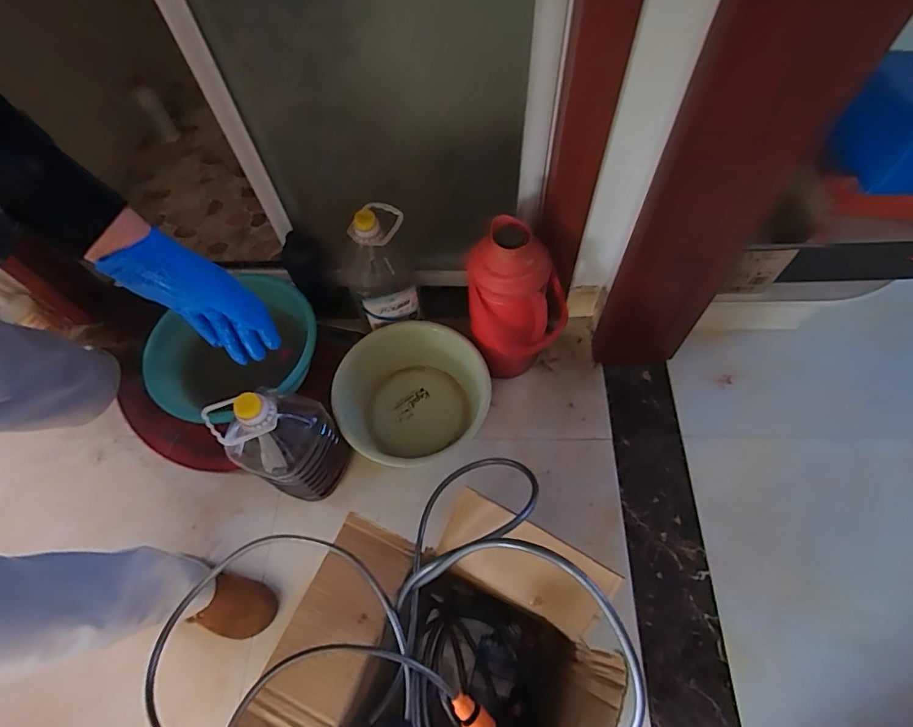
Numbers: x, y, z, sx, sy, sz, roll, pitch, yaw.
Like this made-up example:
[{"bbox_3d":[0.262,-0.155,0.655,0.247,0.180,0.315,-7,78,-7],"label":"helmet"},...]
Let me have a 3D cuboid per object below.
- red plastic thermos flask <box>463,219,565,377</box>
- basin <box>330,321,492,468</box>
[{"bbox_3d":[0.107,-0.105,0.946,0.204,0.329,0.143,19,68,7],"label":"red plastic thermos flask"},{"bbox_3d":[-0.097,0.065,1.018,0.299,0.127,0.287,1,67,-1],"label":"basin"}]

